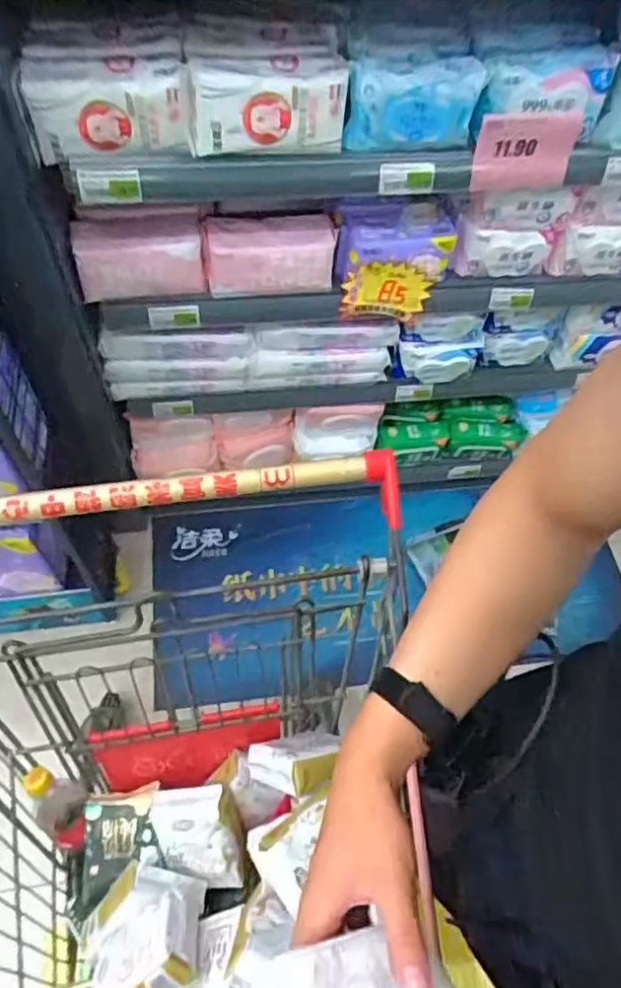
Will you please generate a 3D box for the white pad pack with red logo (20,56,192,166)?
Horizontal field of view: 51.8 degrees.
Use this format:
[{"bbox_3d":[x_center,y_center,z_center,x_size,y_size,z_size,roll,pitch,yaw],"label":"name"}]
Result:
[{"bbox_3d":[-0.249,-0.480,0.793,0.187,0.101,0.059,-13,61,-12],"label":"white pad pack with red logo"}]

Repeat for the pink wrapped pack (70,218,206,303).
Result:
[{"bbox_3d":[-0.267,-0.369,1.000,0.189,0.093,0.074,-6,60,-8],"label":"pink wrapped pack"}]

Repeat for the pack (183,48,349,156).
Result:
[{"bbox_3d":[-0.057,-0.509,0.827,0.204,0.095,0.087,-7,60,-9],"label":"pack"}]

